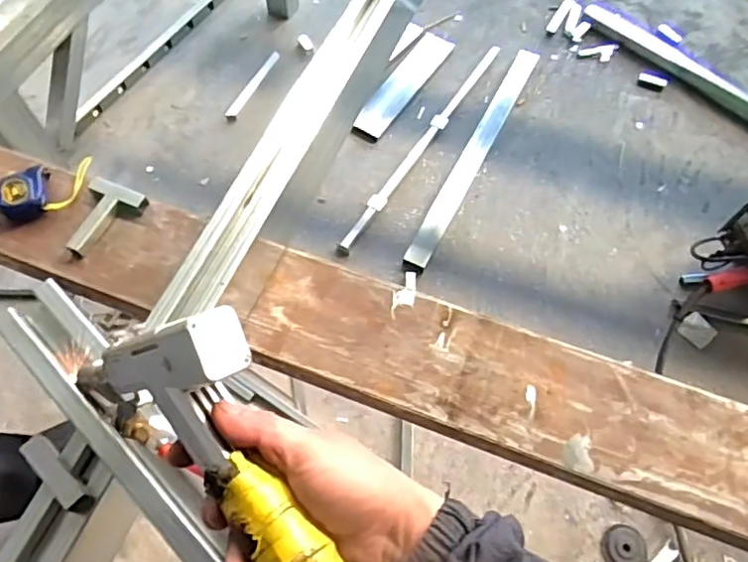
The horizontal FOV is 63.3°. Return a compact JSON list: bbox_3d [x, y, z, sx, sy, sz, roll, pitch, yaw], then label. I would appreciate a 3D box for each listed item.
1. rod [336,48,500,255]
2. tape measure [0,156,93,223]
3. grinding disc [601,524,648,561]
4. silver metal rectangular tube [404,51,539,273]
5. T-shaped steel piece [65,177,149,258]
[{"bbox_3d":[0.149,-0.405,1.745,0.041,0.024,0.882,30,67,14],"label":"rod"},{"bbox_3d":[-0.446,-0.131,0.826,0.133,0.039,0.073,-34,68,-16],"label":"tape measure"},{"bbox_3d":[0.522,0.557,1.265,0.086,0.014,0.094,0,63,0],"label":"grinding disc"},{"bbox_3d":[0.291,-0.377,1.732,0.071,0.020,0.872,25,66,12],"label":"silver metal rectangular tube"},{"bbox_3d":[-0.357,-0.079,0.798,0.072,0.032,0.103,16,64,8],"label":"T-shaped steel piece"}]

